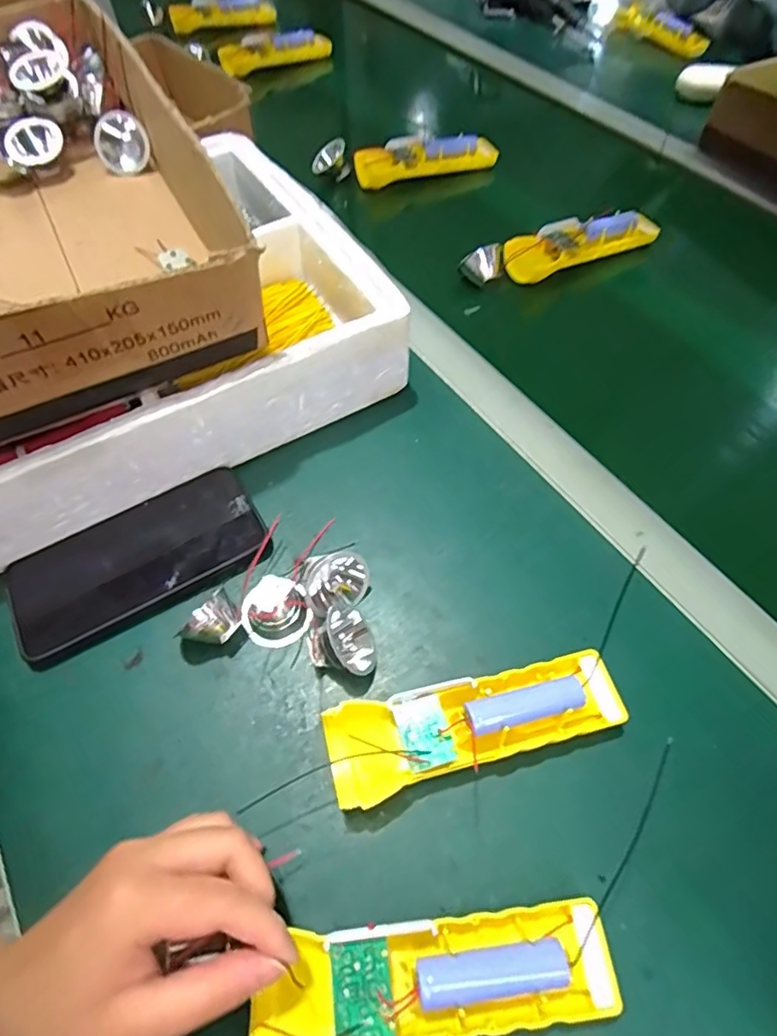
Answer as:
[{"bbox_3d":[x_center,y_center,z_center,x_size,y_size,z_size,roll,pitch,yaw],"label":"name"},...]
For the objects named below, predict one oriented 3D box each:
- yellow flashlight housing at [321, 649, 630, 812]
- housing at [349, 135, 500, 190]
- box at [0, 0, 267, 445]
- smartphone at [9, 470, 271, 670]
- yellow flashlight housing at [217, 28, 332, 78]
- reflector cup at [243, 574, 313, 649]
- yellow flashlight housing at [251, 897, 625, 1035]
[{"bbox_3d":[0.049,0.115,0.310,0.162,0.029,0.046,-14,58,-6],"label":"yellow flashlight housing"},{"bbox_3d":[0.043,-0.420,0.645,0.169,0.032,0.048,-15,59,-9],"label":"housing"},{"bbox_3d":[-0.267,-0.244,0.411,0.222,0.088,0.425,-27,62,-15],"label":"box"},{"bbox_3d":[-0.169,0.030,0.378,0.164,0.015,0.086,-30,59,-14],"label":"smartphone"},{"bbox_3d":[-0.172,-0.688,0.815,0.169,0.035,0.051,-30,62,-17],"label":"yellow flashlight housing"},{"bbox_3d":[-0.071,0.060,0.349,0.039,0.024,0.036,-1,58,2],"label":"reflector cup"},{"bbox_3d":[0.020,0.209,0.248,0.163,0.030,0.049,-7,58,-5],"label":"yellow flashlight housing"}]

